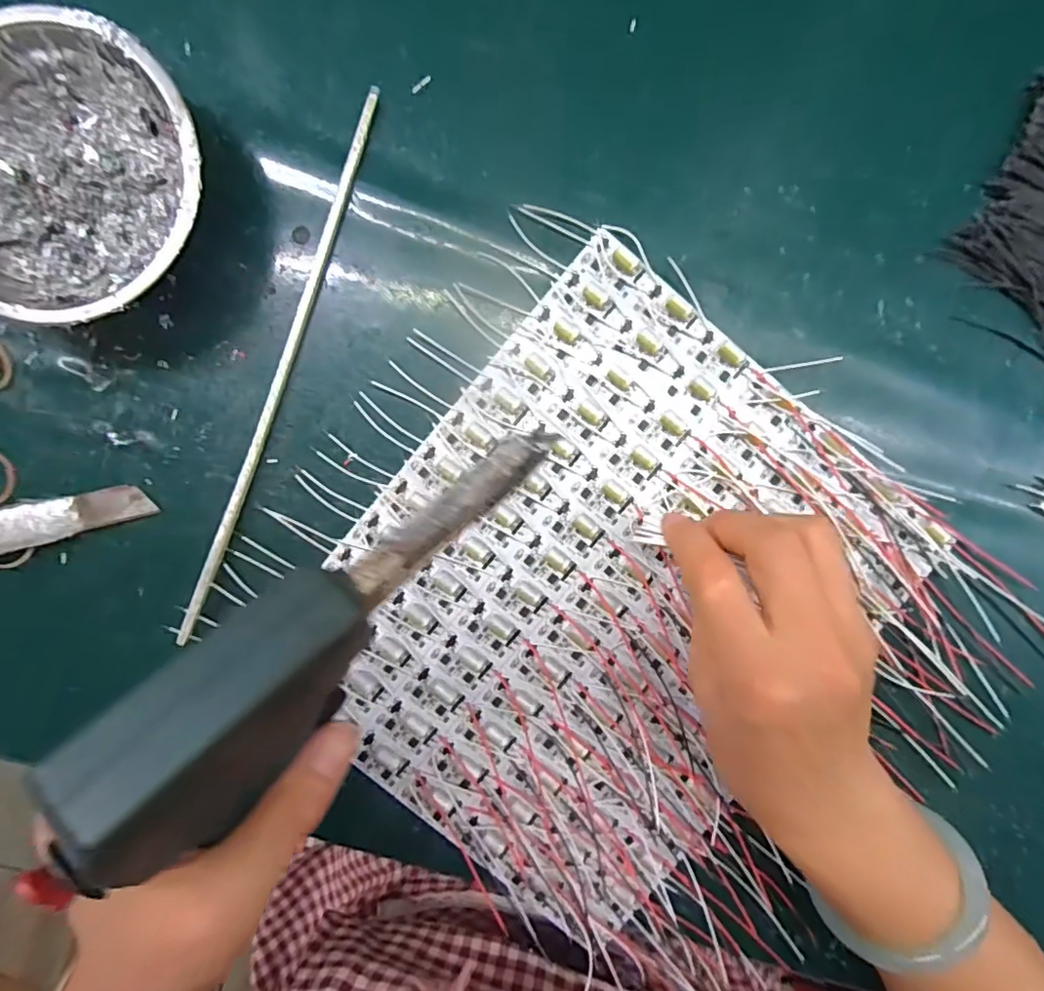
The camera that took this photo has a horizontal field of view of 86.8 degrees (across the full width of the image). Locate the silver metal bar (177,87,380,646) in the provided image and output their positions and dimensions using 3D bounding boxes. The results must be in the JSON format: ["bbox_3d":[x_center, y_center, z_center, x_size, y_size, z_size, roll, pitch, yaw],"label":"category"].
[{"bbox_3d":[-0.119,-0.060,0.272,0.008,0.011,0.278,20,93,-1],"label":"silver metal bar"}]

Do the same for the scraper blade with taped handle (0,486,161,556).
[{"bbox_3d":[-0.240,0.013,0.280,0.103,0.010,0.023,-13,93,-11],"label":"scraper blade with taped handle"}]

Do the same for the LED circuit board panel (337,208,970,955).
[{"bbox_3d":[0.039,0.053,0.280,0.238,0.008,0.285,40,93,-2],"label":"LED circuit board panel"}]

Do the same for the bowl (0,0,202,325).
[{"bbox_3d":[-0.198,-0.139,0.250,0.117,0.049,0.122,0,93,0],"label":"bowl"}]

